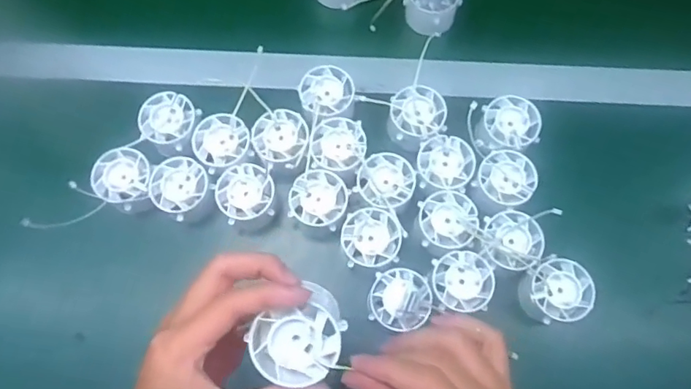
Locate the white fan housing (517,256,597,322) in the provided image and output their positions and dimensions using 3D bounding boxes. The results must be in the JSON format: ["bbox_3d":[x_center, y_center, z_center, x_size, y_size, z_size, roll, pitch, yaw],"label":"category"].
[{"bbox_3d":[0.173,0.079,0.425,0.052,0.026,0.050,0,72,-1],"label":"white fan housing"}]

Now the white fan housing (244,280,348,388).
[{"bbox_3d":[-0.024,0.080,0.285,0.043,0.023,0.053,39,73,15],"label":"white fan housing"}]

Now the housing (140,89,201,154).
[{"bbox_3d":[-0.160,-0.066,0.462,0.046,0.015,0.051,27,74,8],"label":"housing"}]

